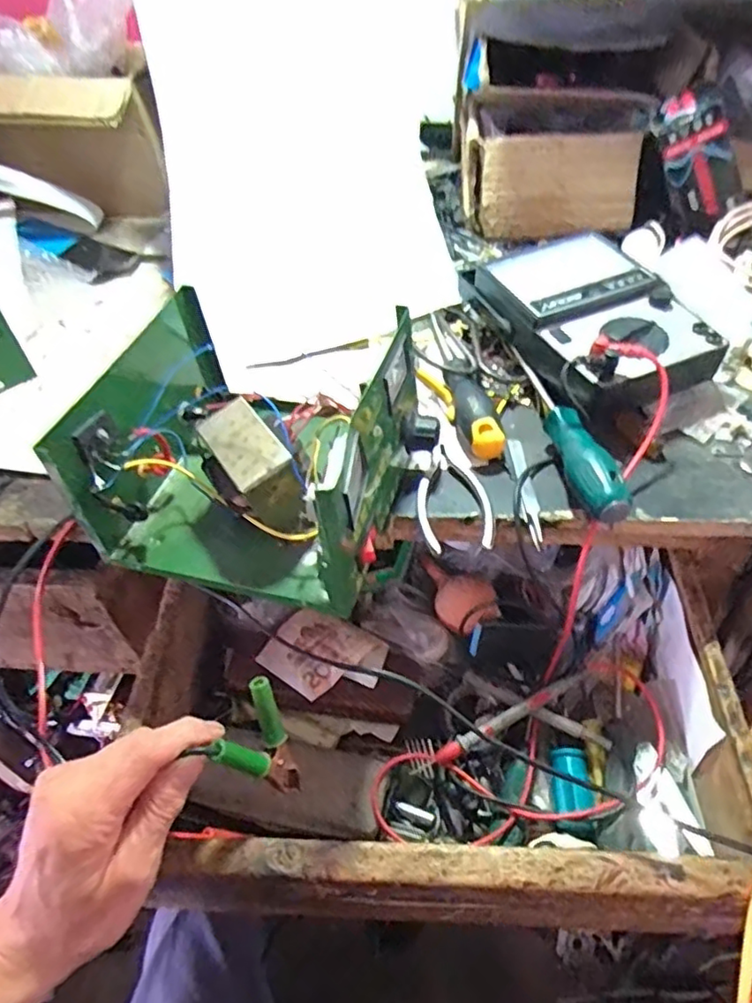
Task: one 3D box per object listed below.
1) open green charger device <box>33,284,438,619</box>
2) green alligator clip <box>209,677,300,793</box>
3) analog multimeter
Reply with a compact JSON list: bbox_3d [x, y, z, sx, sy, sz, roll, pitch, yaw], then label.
[{"bbox_3d":[-0.069,-0.030,0.382,0.169,0.098,0.148,11,49,15],"label":"open green charger device"},{"bbox_3d":[-0.058,0.140,0.357,0.011,0.072,0.047,5,48,48],"label":"green alligator clip"},{"bbox_3d":[0.158,-0.141,0.474,0.126,0.046,0.184,-15,48,-9],"label":"analog multimeter"}]

